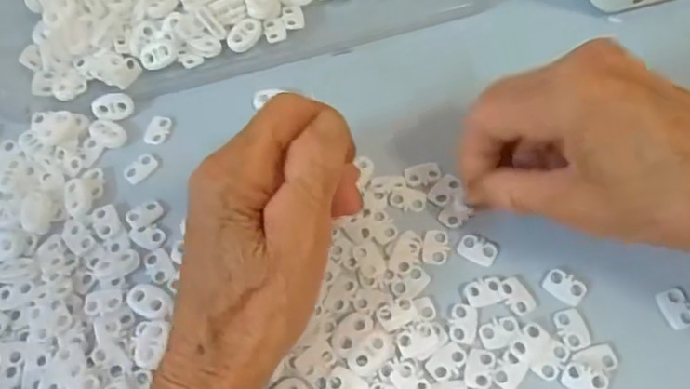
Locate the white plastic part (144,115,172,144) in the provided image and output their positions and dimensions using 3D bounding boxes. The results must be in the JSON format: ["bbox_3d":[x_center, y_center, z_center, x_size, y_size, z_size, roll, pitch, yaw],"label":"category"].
[{"bbox_3d":[-0.106,-0.036,0.339,0.012,0.004,0.018,12,66,9],"label":"white plastic part"}]

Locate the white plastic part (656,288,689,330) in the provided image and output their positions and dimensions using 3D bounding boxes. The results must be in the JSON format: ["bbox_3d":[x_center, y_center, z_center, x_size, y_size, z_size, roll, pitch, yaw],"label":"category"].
[{"bbox_3d":[0.149,0.051,0.269,0.014,0.004,0.017,-14,65,-3],"label":"white plastic part"}]

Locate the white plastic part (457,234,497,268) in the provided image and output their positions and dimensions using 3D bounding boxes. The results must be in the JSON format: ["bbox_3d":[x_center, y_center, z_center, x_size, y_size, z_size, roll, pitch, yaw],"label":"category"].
[{"bbox_3d":[0.064,0.026,0.290,0.018,0.004,0.013,26,69,14],"label":"white plastic part"}]

